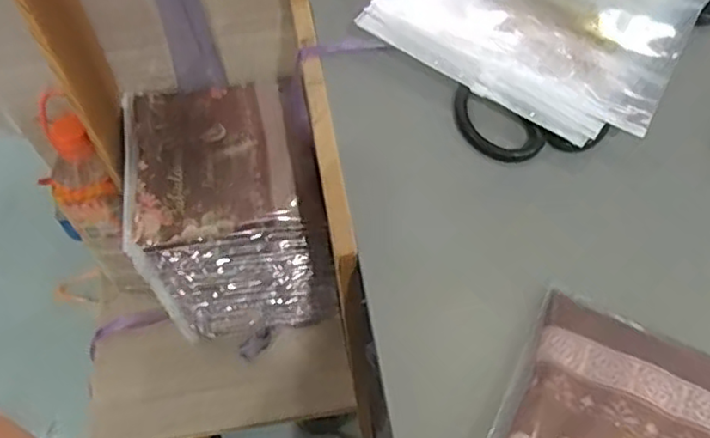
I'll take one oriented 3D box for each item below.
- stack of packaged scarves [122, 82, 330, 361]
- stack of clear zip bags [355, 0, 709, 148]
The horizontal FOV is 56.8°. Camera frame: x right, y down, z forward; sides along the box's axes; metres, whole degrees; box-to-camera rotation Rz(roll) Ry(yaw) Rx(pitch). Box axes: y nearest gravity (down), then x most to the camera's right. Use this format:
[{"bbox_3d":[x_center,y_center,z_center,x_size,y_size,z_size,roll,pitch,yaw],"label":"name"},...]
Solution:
[{"bbox_3d":[-0.149,0.007,0.786,0.174,0.276,0.204,-11,59,-2],"label":"stack of packaged scarves"},{"bbox_3d":[0.167,-0.190,0.550,0.227,0.015,0.255,31,64,16],"label":"stack of clear zip bags"}]

